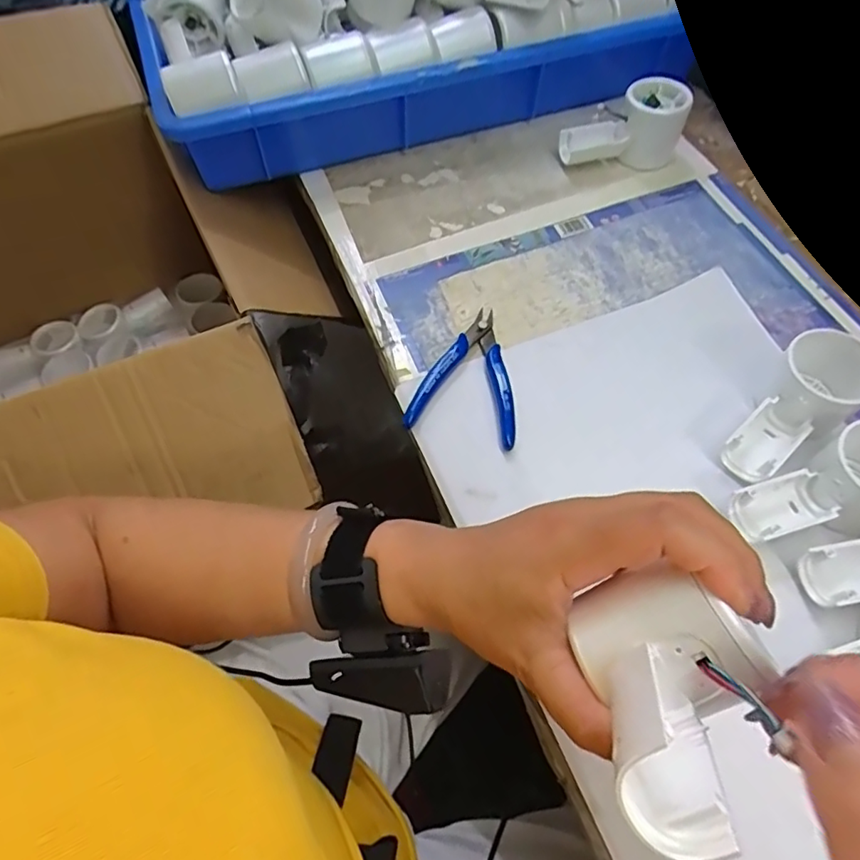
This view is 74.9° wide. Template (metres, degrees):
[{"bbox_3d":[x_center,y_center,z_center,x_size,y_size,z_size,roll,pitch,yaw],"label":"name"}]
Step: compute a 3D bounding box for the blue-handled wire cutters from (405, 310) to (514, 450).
[{"bbox_3d":[0.037,-0.043,0.424,0.078,0.009,0.117,16,63,9],"label":"blue-handled wire cutters"}]

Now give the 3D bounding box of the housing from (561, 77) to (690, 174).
[{"bbox_3d":[0.182,-0.288,0.535,0.115,0.060,0.052,-2,61,-1],"label":"housing"}]

